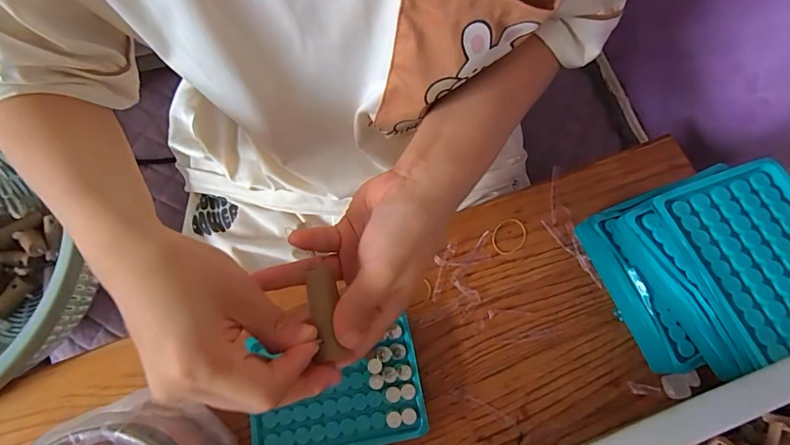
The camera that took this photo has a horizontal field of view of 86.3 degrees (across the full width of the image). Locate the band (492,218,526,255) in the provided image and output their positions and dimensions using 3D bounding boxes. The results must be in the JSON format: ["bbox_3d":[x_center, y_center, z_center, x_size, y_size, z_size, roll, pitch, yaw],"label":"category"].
[{"bbox_3d":[0.103,0.012,0.382,0.029,0.004,0.036,36,76,12],"label":"band"}]

